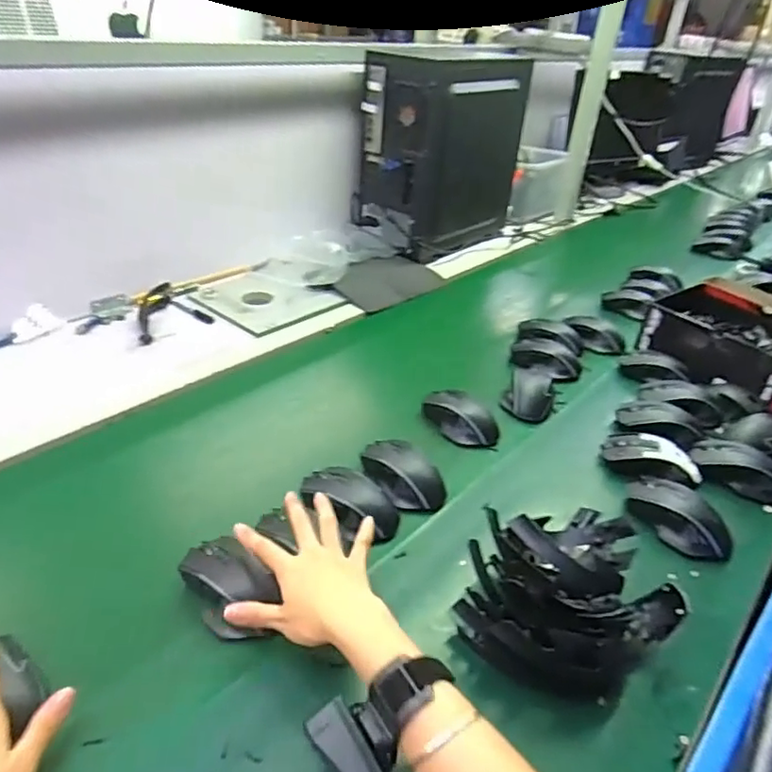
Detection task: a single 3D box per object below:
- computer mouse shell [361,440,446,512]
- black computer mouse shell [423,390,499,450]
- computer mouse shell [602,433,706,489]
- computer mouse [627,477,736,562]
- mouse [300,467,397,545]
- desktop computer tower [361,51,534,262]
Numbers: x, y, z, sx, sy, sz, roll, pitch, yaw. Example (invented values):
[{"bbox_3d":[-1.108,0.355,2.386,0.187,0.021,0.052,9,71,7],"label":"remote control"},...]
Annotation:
[{"bbox_3d":[0.021,0.102,0.698,0.076,0.033,0.112,-20,40,-35],"label":"computer mouse shell"},{"bbox_3d":[0.105,0.040,0.805,0.067,0.031,0.112,-19,40,-34],"label":"black computer mouse shell"},{"bbox_3d":[0.329,0.092,0.733,0.116,0.027,0.069,19,34,19],"label":"computer mouse shell"},{"bbox_3d":[0.327,0.145,0.663,0.071,0.031,0.115,-12,36,-26],"label":"computer mouse"},{"bbox_3d":[-0.039,0.126,0.648,0.076,0.037,0.108,-20,41,-35],"label":"mouse"},{"bbox_3d":[0.114,-0.496,1.302,0.194,0.393,0.371,29,39,31],"label":"desktop computer tower"}]

